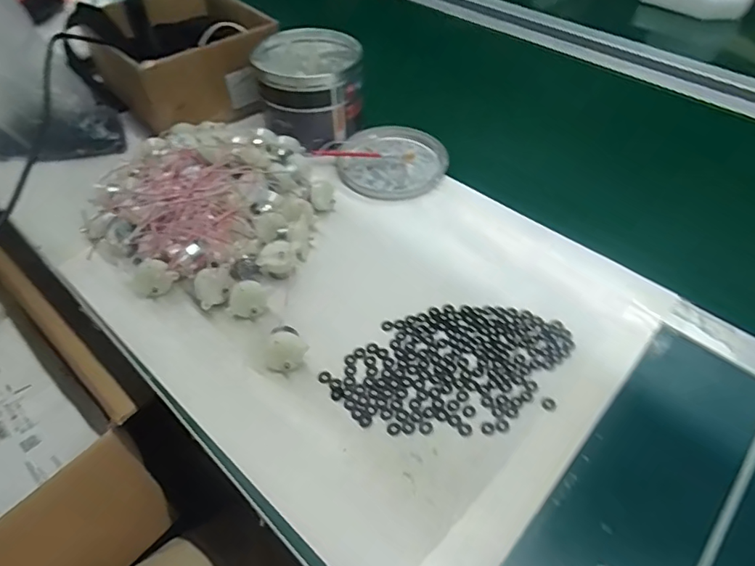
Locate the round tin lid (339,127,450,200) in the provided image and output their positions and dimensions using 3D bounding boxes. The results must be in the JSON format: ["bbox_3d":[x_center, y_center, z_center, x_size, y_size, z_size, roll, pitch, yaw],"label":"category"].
[{"bbox_3d":[0.019,-0.150,0.609,0.129,0.011,0.133,0,48,0],"label":"round tin lid"}]

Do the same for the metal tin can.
[{"bbox_3d":[-0.084,-0.241,0.614,0.125,0.099,0.125,-8,49,-7],"label":"metal tin can"}]

